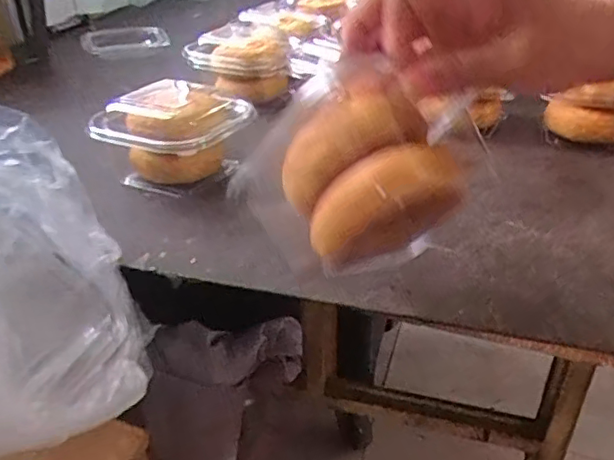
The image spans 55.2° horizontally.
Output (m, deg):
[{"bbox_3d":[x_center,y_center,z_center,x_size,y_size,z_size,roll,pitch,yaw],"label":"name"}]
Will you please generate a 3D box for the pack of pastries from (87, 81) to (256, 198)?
[{"bbox_3d":[-0.127,-0.093,0.593,0.113,0.082,0.123,18,38,26],"label":"pack of pastries"}]

